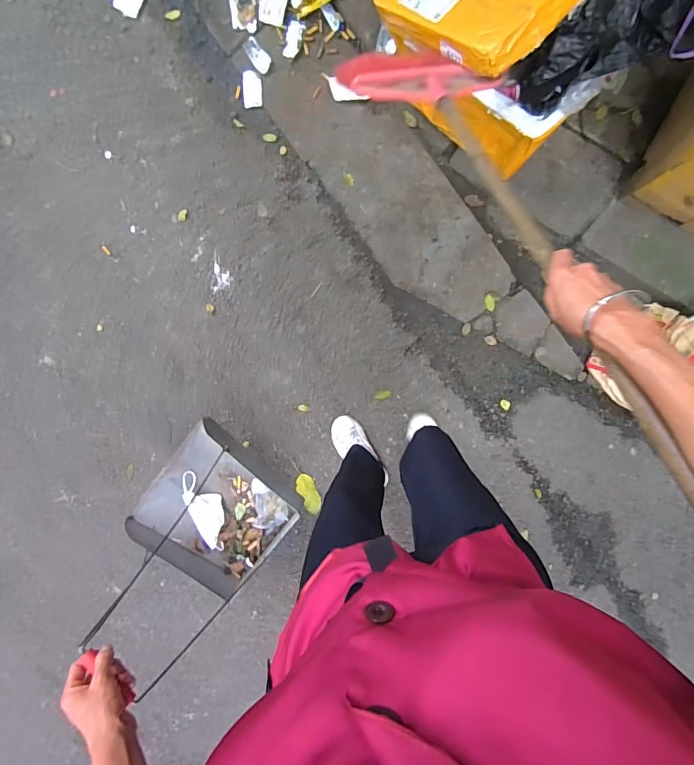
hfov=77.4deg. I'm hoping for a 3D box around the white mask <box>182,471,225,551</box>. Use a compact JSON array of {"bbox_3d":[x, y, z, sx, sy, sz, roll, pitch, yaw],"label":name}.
[{"bbox_3d":[-0.350,0.321,1.074,0.076,0.045,0.212,-25,92,6],"label":"white mask"}]

